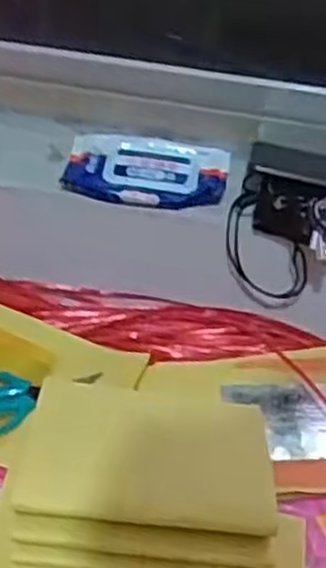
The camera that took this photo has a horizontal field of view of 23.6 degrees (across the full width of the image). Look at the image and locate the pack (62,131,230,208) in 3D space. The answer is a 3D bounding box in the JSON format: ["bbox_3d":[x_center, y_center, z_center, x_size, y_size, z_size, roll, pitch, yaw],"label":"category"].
[{"bbox_3d":[-0.018,-0.121,0.826,0.166,0.025,0.104,10,44,7],"label":"pack"}]

